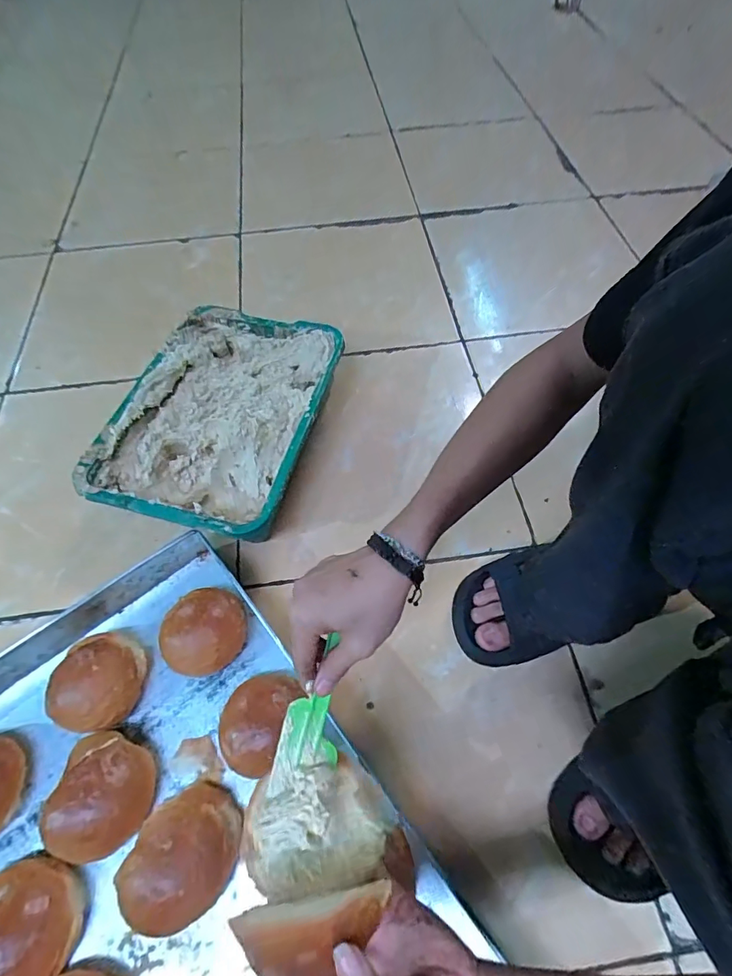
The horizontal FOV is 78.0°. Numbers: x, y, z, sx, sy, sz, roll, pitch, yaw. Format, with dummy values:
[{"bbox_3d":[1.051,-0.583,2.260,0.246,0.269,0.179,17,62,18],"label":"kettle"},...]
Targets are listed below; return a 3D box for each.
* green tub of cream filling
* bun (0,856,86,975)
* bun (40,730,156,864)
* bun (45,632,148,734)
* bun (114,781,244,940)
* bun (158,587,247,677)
[{"bbox_3d":[-0.193,-0.089,0.660,0.279,0.094,0.366,14,62,8],"label":"green tub of cream filling"},{"bbox_3d":[-0.323,0.407,0.413,0.105,0.051,0.104,-1,60,1],"label":"bun"},{"bbox_3d":[-0.271,0.313,0.461,0.090,0.053,0.101,11,61,8],"label":"bun"},{"bbox_3d":[-0.305,0.221,0.517,0.093,0.055,0.106,15,62,10],"label":"bun"},{"bbox_3d":[-0.179,0.354,0.439,0.112,0.051,0.098,-34,65,-17],"label":"bun"},{"bbox_3d":[-0.194,0.170,0.544,0.097,0.049,0.099,-2,60,0],"label":"bun"}]

